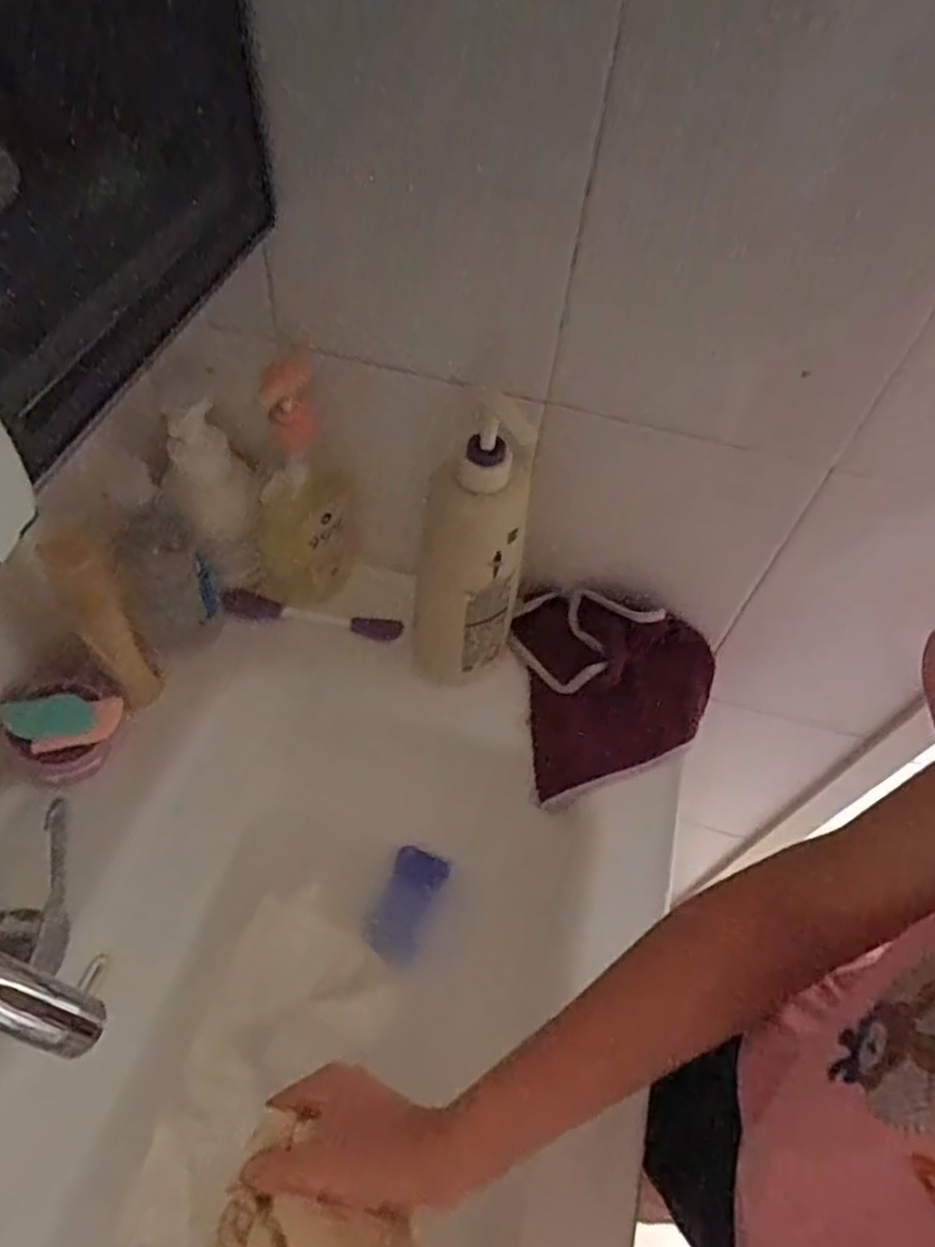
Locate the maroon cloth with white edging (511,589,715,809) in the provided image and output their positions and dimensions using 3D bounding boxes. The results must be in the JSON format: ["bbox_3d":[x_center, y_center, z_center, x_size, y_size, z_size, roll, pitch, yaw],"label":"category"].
[{"bbox_3d":[0.137,0.049,0.611,0.178,0.071,0.172,-3,55,-7],"label":"maroon cloth with white edging"}]

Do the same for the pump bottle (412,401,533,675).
[{"bbox_3d":[0.004,-0.036,0.533,0.084,0.228,0.056,2,54,-4],"label":"pump bottle"}]

